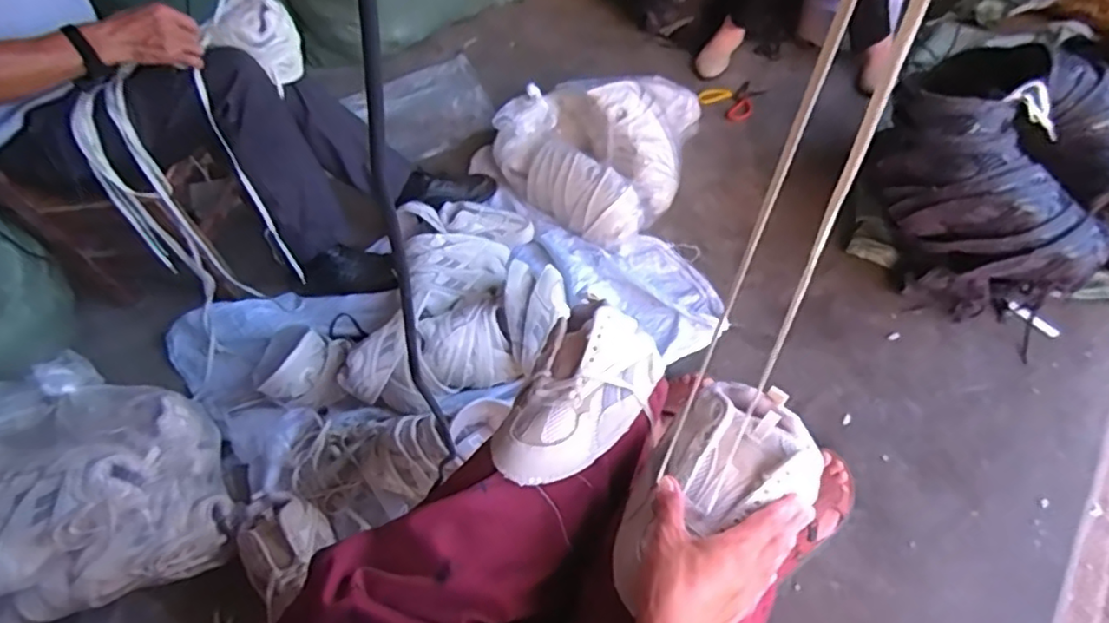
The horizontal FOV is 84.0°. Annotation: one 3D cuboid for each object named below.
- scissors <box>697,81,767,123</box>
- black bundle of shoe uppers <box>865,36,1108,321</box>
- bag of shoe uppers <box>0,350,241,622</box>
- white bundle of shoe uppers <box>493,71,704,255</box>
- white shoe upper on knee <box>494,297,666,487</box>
[{"bbox_3d":[0.470,-0.557,1.596,0.169,0.016,0.130,-38,59,-22],"label":"scissors"},{"bbox_3d":[0.774,-0.201,1.087,0.406,0.358,0.296,31,60,28],"label":"black bundle of shoe uppers"},{"bbox_3d":[-0.736,0.259,0.887,0.413,0.186,0.356,-27,53,-15],"label":"bag of shoe uppers"},{"bbox_3d":[0.135,-0.395,1.377,0.439,0.207,0.364,-40,57,-24],"label":"white bundle of shoe uppers"},{"bbox_3d":[0.027,0.071,0.578,0.112,0.064,0.210,17,55,20],"label":"white shoe upper on knee"}]

